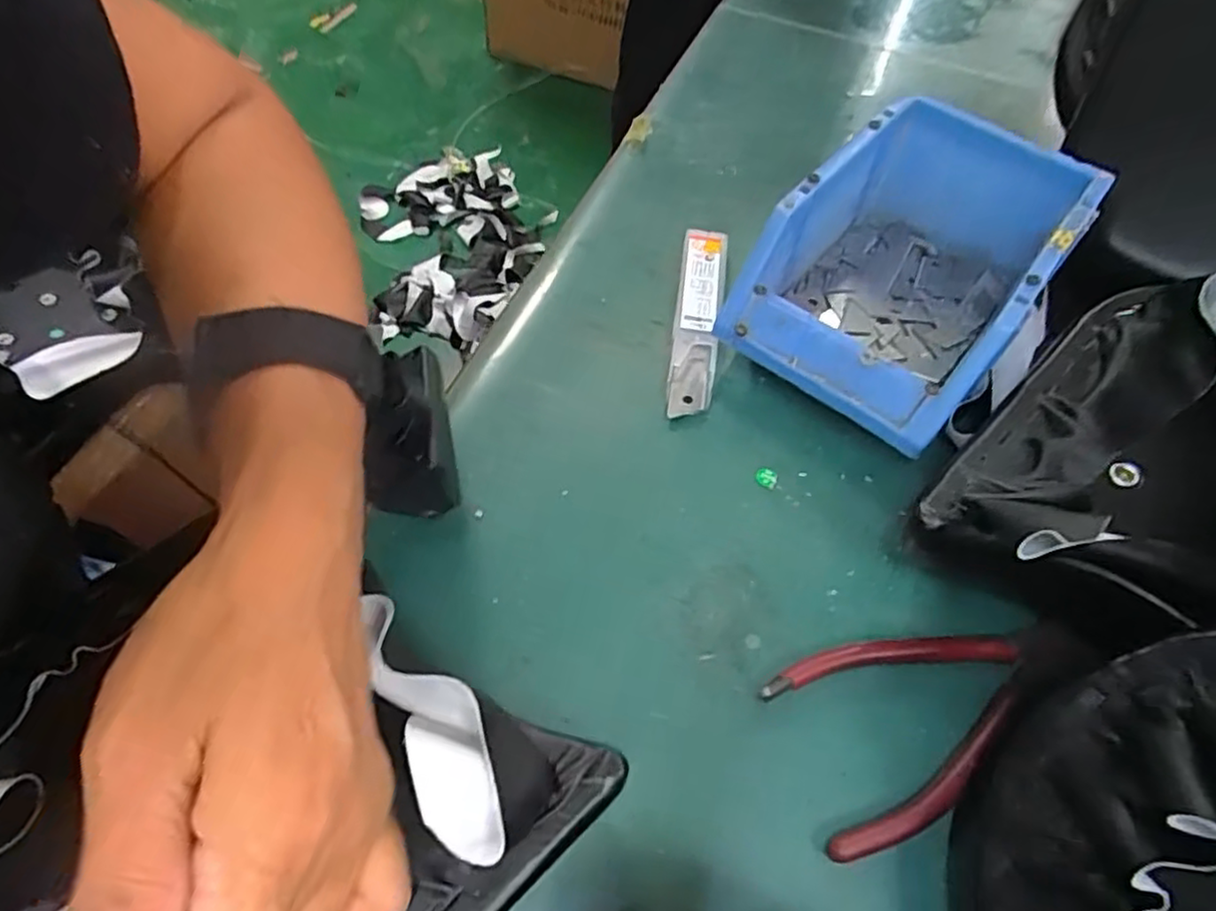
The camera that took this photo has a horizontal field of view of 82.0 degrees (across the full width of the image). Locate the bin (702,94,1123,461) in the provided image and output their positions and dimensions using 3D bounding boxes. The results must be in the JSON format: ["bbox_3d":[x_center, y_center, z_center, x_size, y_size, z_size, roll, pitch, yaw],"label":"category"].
[{"bbox_3d":[0.160,-0.100,0.368,0.115,0.079,0.189,37,63,19],"label":"bin"}]

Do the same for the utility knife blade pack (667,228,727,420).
[{"bbox_3d":[0.050,-0.074,0.383,0.025,0.016,0.124,8,58,2],"label":"utility knife blade pack"}]

